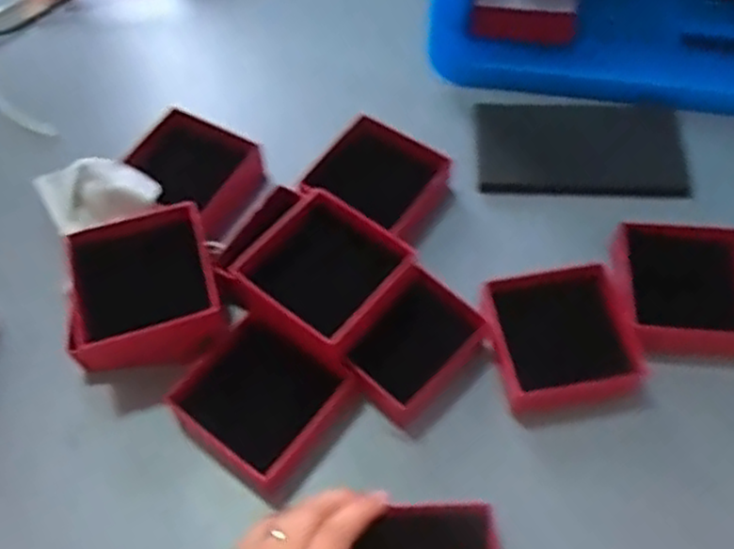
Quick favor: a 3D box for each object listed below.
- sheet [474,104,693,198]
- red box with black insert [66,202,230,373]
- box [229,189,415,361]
[{"bbox_3d":[0.169,-0.103,0.588,0.161,0.013,0.088,0,59,0],"label":"sheet"},{"bbox_3d":[-0.152,0.013,0.496,0.101,0.051,0.098,-17,60,-9],"label":"red box with black insert"},{"bbox_3d":[-0.028,0.004,0.485,0.090,0.048,0.099,36,66,20],"label":"box"}]

